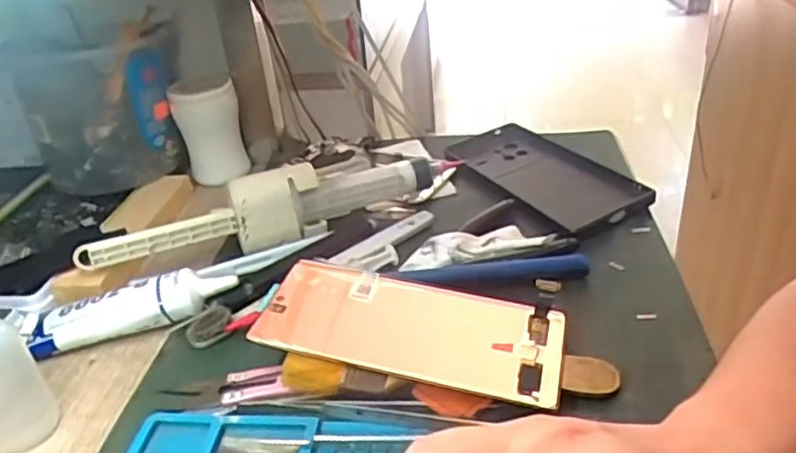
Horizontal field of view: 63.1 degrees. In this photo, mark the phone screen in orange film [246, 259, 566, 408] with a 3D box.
[{"bbox_3d":[0.007,0.053,0.347,0.156,0.007,0.075,10,34,12],"label":"phone screen in orange film"}]

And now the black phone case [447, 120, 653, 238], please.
[{"bbox_3d":[0.111,-0.044,0.503,0.078,0.010,0.177,-18,33,-19],"label":"black phone case"}]

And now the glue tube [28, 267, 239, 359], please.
[{"bbox_3d":[-0.159,0.045,0.388,0.118,0.027,0.025,-11,32,-8],"label":"glue tube"}]

